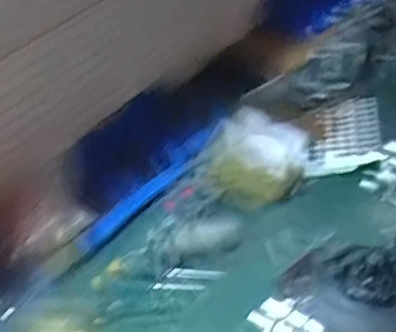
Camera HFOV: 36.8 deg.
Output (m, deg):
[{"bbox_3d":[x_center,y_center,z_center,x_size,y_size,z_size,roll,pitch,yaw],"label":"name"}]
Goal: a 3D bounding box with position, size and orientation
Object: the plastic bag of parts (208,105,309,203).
[{"bbox_3d":[0.113,-0.010,1.110,0.164,0.162,0.135,6,35,11],"label":"plastic bag of parts"}]

